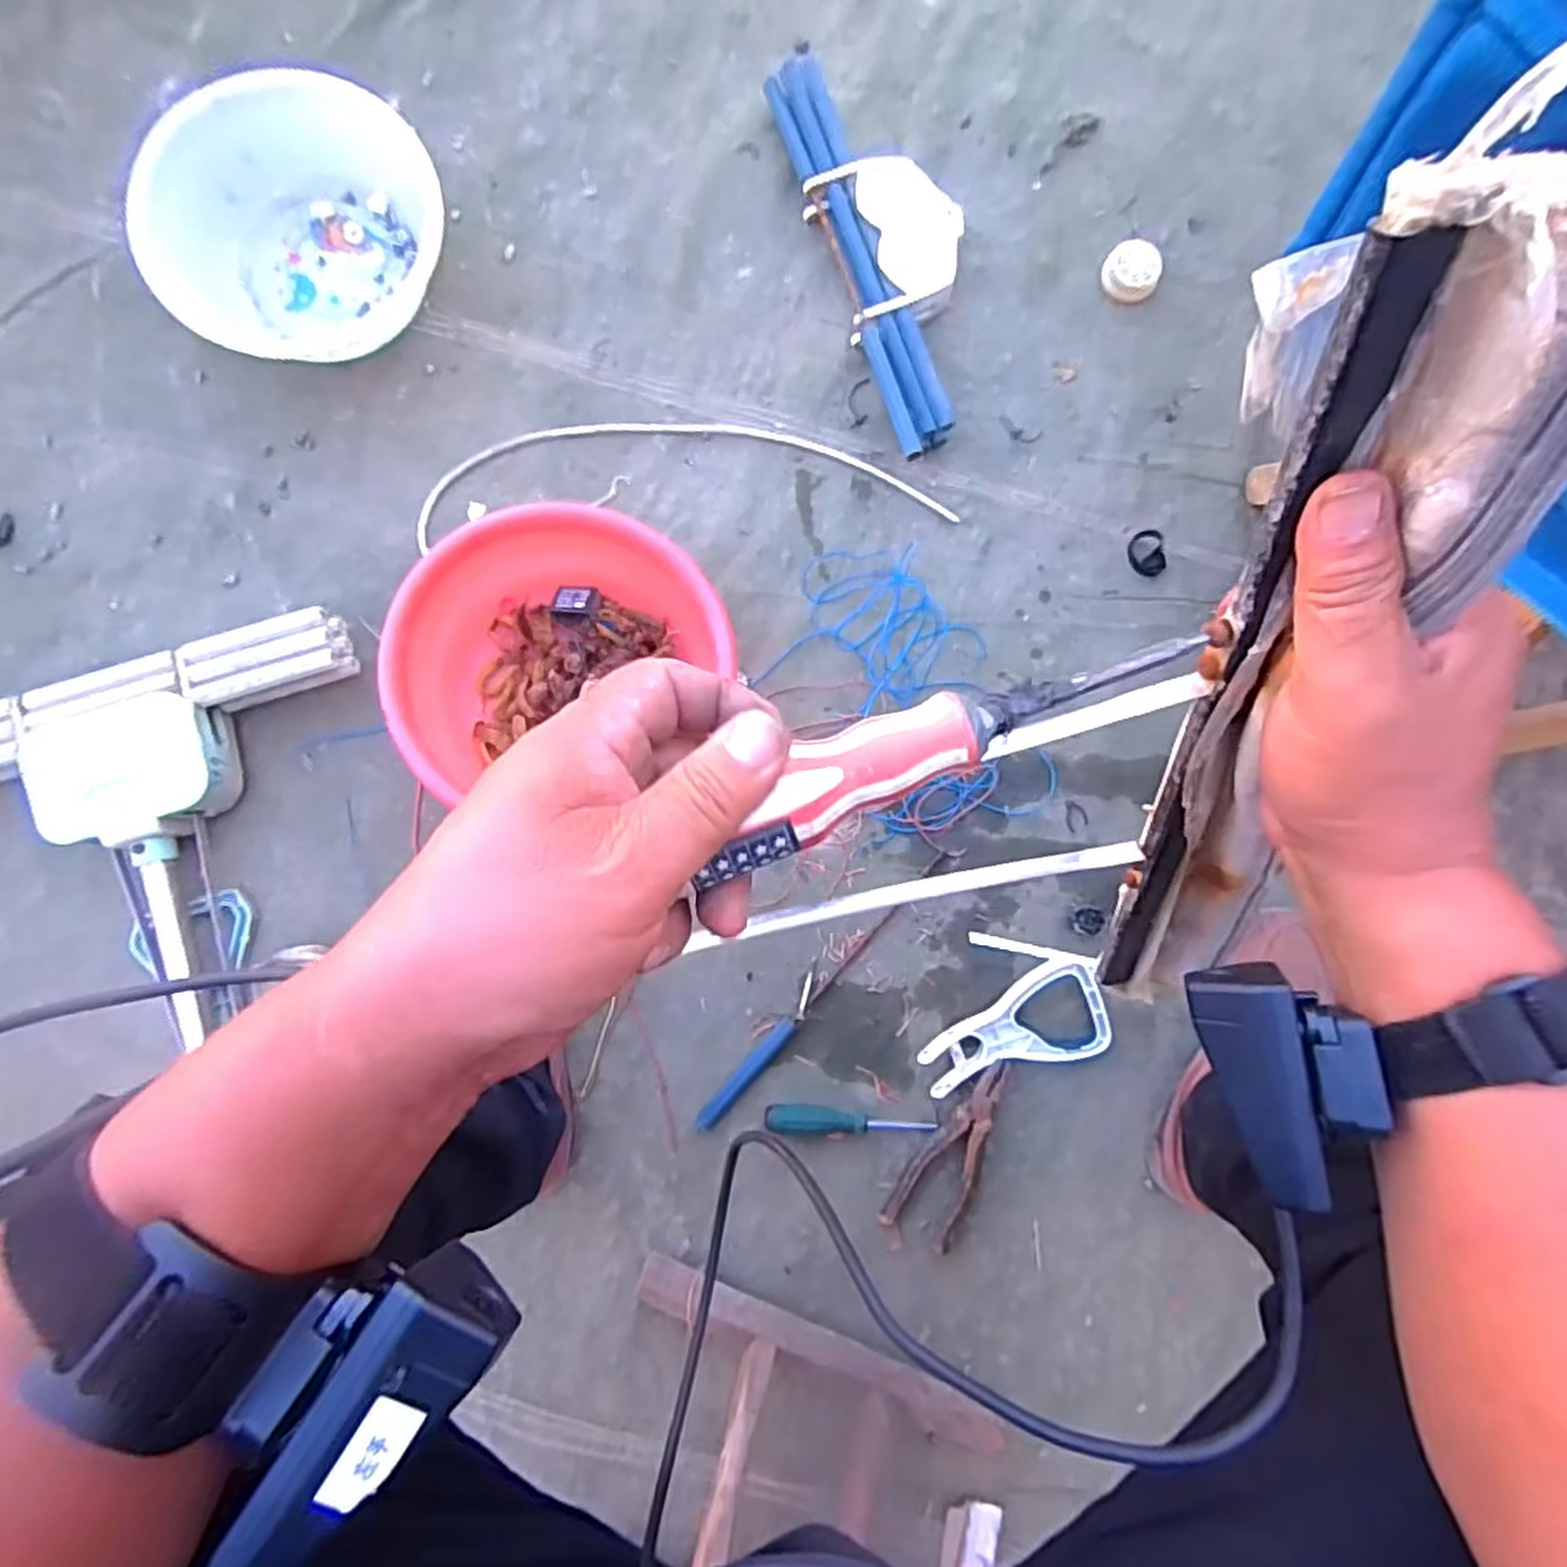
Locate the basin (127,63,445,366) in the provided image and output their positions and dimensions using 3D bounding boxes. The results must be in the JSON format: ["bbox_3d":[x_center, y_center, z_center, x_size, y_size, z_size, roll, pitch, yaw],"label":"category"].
[{"bbox_3d":[-0.408,-0.491,0.686,0.227,0.078,0.236,2,85,-1],"label":"basin"}]

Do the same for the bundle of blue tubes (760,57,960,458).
[{"bbox_3d":[0.070,-0.482,0.734,0.059,0.047,0.394,-19,86,-2],"label":"bundle of blue tubes"}]

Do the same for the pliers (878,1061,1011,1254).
[{"bbox_3d":[0.138,0.305,0.666,0.061,0.026,0.163,21,85,0],"label":"pliers"}]

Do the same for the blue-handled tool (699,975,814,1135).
[{"bbox_3d":[-0.020,0.236,0.693,0.018,0.011,0.158,39,85,2],"label":"blue-handled tool"}]

